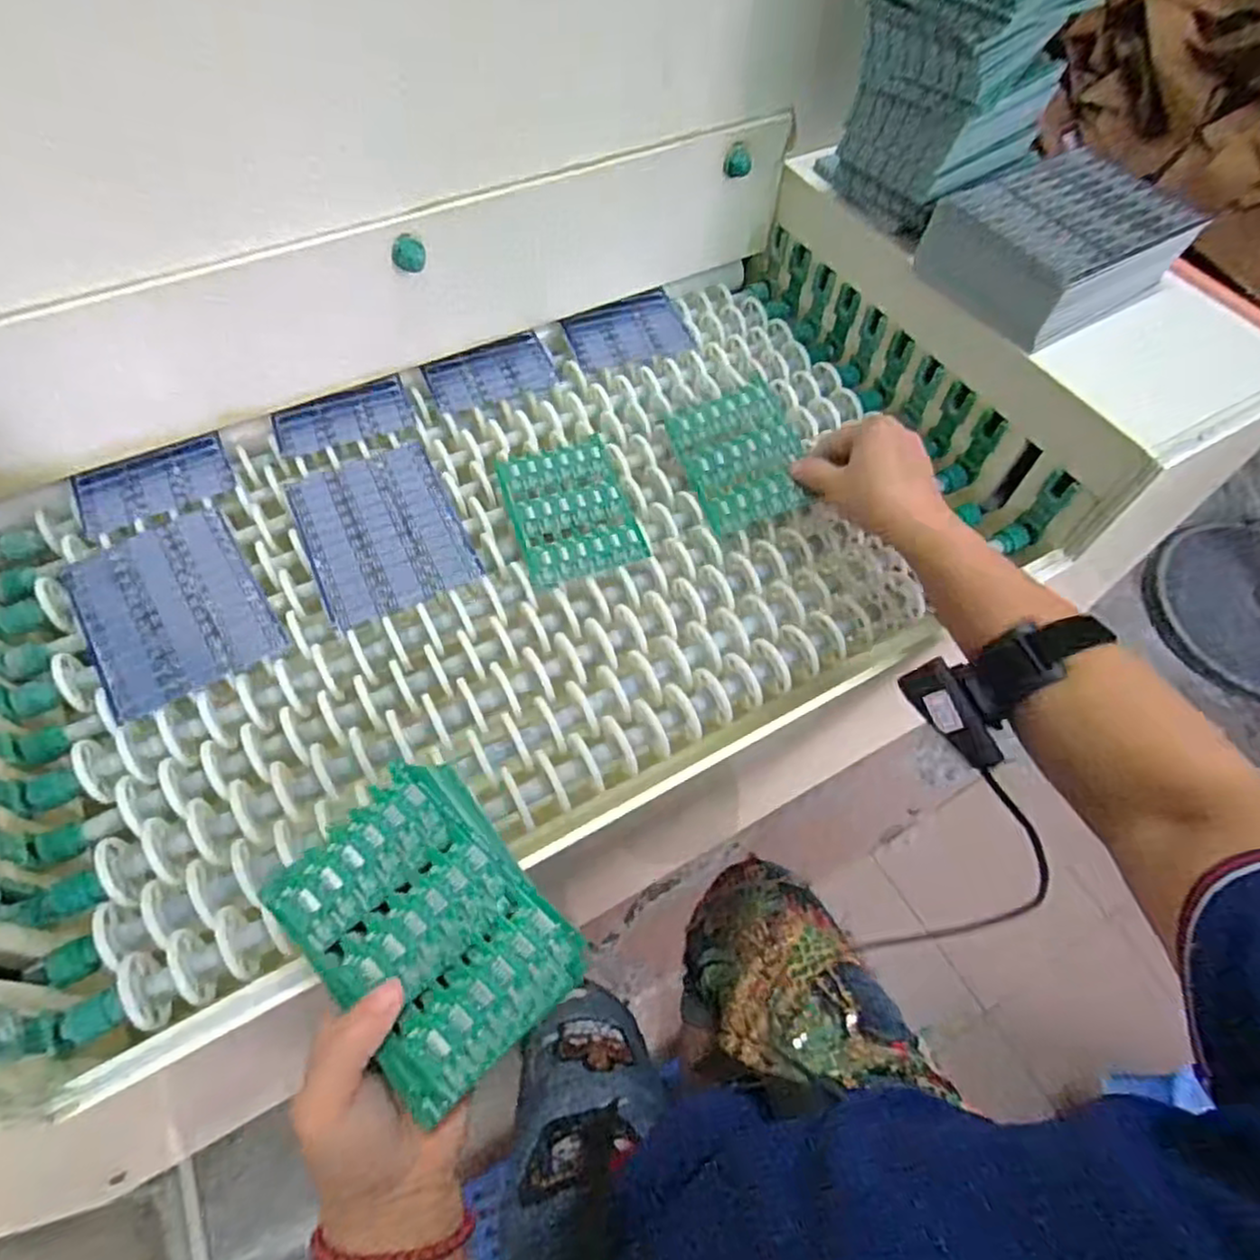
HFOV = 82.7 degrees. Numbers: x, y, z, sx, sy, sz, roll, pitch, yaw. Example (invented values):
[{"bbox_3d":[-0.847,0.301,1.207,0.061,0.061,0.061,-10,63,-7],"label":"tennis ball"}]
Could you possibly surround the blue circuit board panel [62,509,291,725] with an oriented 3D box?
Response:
[{"bbox_3d":[-0.311,-0.018,0.487,0.106,0.008,0.145,-31,64,-18],"label":"blue circuit board panel"}]

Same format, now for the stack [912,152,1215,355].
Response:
[{"bbox_3d":[0.310,-0.283,0.525,0.150,0.059,0.119,-26,63,-17],"label":"stack"}]

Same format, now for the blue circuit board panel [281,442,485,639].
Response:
[{"bbox_3d":[-0.181,-0.074,0.524,0.104,0.009,0.141,-23,62,-16],"label":"blue circuit board panel"}]

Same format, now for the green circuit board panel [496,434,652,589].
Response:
[{"bbox_3d":[-0.045,-0.091,0.538,0.086,0.007,0.120,-16,60,-11],"label":"green circuit board panel"}]

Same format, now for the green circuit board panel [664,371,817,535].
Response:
[{"bbox_3d":[0.087,-0.138,0.564,0.086,0.004,0.123,-22,64,6],"label":"green circuit board panel"}]

